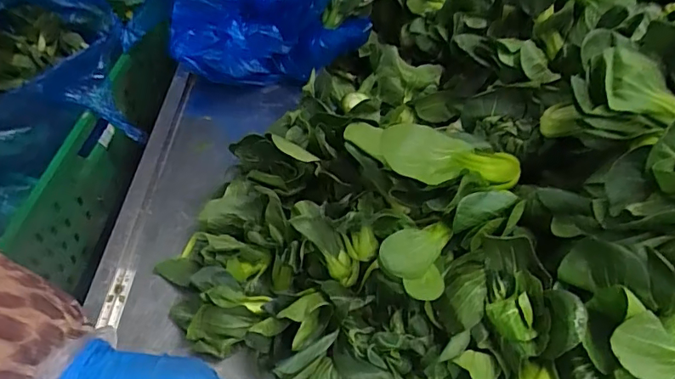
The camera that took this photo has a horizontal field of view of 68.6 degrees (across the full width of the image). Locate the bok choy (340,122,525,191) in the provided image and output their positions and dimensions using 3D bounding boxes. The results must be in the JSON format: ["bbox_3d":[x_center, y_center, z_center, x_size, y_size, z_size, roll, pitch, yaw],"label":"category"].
[{"bbox_3d":[0.090,-0.025,0.430,0.173,0.028,0.063,10,47,-19],"label":"bok choy"}]

